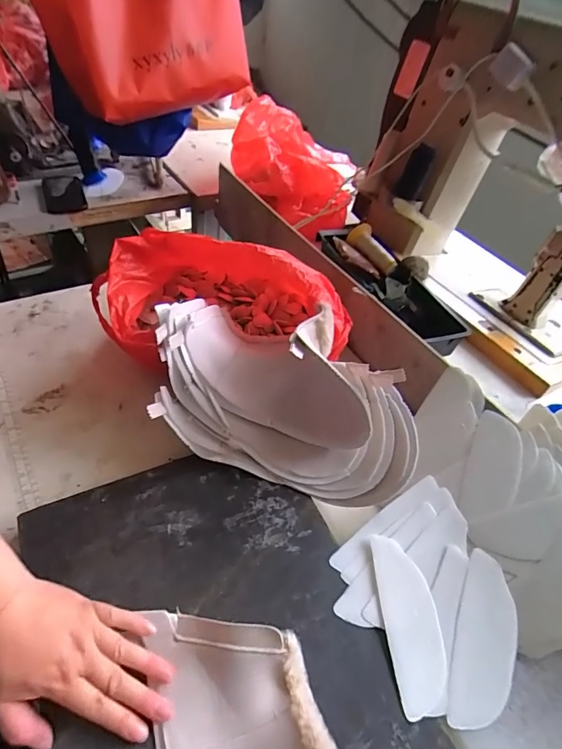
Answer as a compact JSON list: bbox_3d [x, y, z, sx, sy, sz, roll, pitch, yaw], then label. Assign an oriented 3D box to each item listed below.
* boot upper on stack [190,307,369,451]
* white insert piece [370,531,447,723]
[{"bbox_3d":[0.003,-0.020,0.537,0.236,0.111,0.122,23,47,11],"label":"boot upper on stack"},{"bbox_3d":[0.125,0.234,0.420,0.051,0.009,0.149,2,47,-9],"label":"white insert piece"}]

